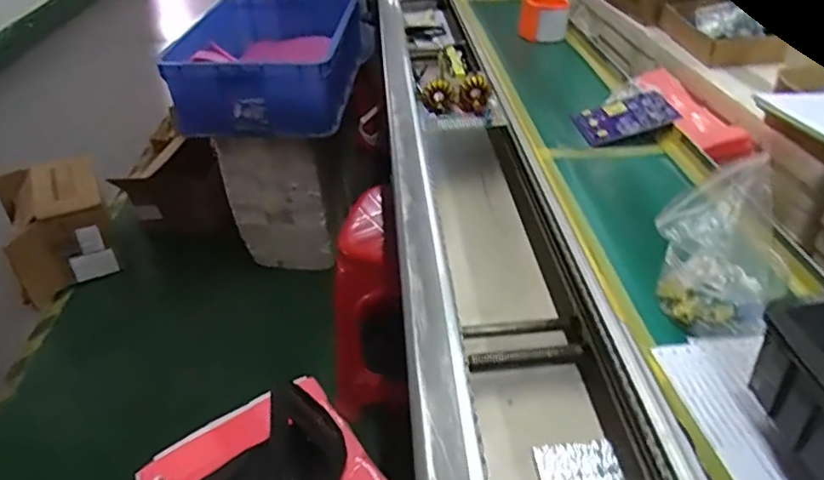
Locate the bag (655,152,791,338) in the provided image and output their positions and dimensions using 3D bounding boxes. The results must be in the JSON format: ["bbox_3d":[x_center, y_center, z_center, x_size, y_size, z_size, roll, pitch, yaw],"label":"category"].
[{"bbox_3d":[0.275,0.007,0.507,0.098,0.113,0.086,-19,39,-18],"label":"bag"}]

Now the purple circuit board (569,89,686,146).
[{"bbox_3d":[0.295,-0.172,0.825,0.122,0.007,0.098,-17,37,9],"label":"purple circuit board"}]

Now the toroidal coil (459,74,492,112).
[{"bbox_3d":[0.098,-0.228,0.912,0.048,0.049,0.021,0,37,6],"label":"toroidal coil"}]

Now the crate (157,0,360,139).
[{"bbox_3d":[-0.376,-0.516,1.608,0.453,0.195,0.685,-3,37,2],"label":"crate"}]

